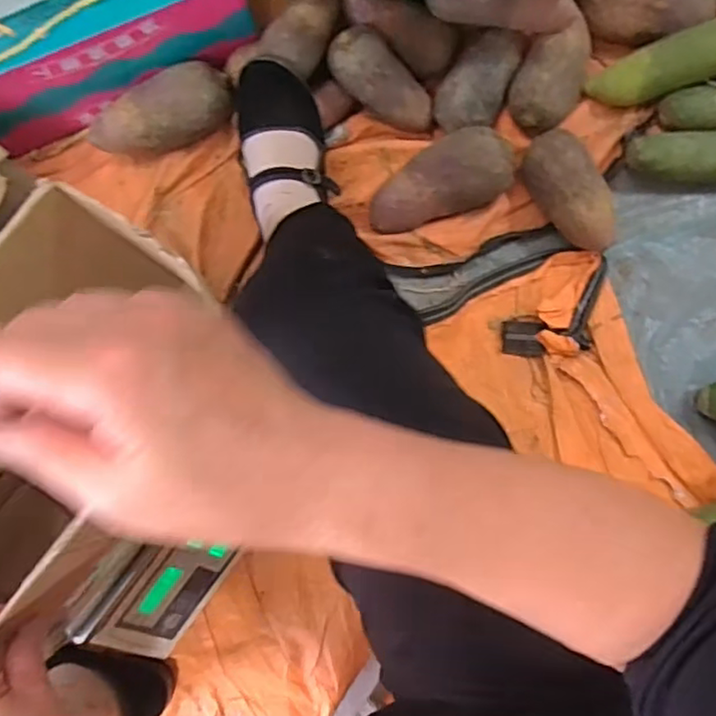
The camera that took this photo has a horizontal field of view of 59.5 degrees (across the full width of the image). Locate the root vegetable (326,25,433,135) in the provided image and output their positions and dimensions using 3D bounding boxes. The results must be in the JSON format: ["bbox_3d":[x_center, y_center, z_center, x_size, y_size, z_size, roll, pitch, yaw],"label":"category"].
[{"bbox_3d":[0.029,-0.304,0.696,0.139,0.054,0.060,30,86,-39],"label":"root vegetable"}]

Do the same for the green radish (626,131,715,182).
[{"bbox_3d":[0.409,-0.226,0.709,0.196,0.050,0.053,-4,85,2],"label":"green radish"}]

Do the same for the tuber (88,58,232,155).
[{"bbox_3d":[-0.220,-0.274,0.715,0.162,0.078,0.066,-25,85,0],"label":"tuber"}]

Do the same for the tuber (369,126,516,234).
[{"bbox_3d":[0.090,-0.194,0.703,0.159,0.079,0.074,-21,85,1],"label":"tuber"}]

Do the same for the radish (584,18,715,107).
[{"bbox_3d":[0.360,-0.323,0.677,0.211,0.056,0.047,-10,84,30],"label":"radish"}]

